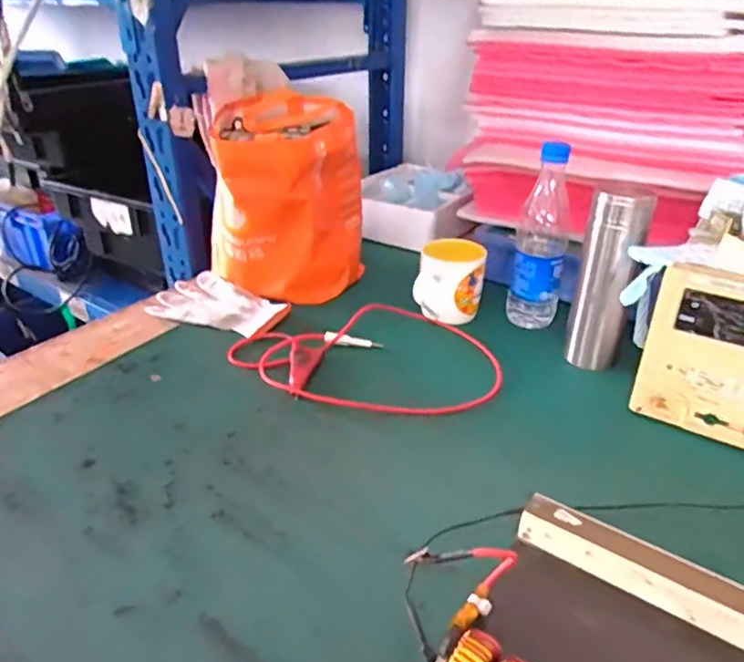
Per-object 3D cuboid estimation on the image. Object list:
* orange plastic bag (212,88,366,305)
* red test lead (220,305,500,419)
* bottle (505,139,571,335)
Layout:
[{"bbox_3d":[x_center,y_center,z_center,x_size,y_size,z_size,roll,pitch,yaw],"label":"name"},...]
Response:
[{"bbox_3d":[-0.122,-0.190,0.836,0.211,0.224,0.215,-2,30,-5],"label":"orange plastic bag"},{"bbox_3d":[-0.009,0.017,0.693,0.313,0.030,0.191,5,30,8],"label":"red test lead"},{"bbox_3d":[0.211,-0.111,0.737,0.060,0.231,0.055,10,31,17],"label":"bottle"}]

